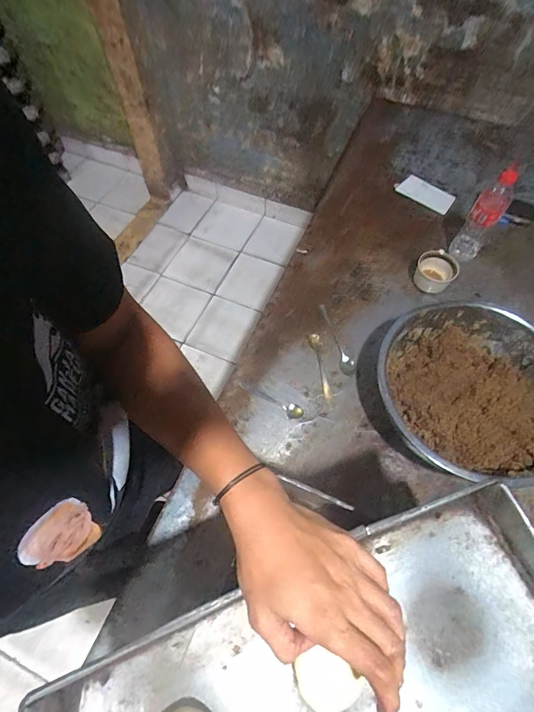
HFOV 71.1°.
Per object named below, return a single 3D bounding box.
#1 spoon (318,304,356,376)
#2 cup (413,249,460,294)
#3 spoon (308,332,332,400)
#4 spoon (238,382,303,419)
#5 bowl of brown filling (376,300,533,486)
[{"bbox_3d":[0.150,-0.040,0.839,0.030,0.019,0.189,-14,64,-9],"label":"spoon"},{"bbox_3d":[0.418,-0.213,0.914,0.095,0.063,0.106,36,67,16],"label":"cup"},{"bbox_3d":[0.114,0.021,0.800,0.025,0.014,0.148,-6,63,-4],"label":"spoon"},{"bbox_3d":[0.007,0.088,0.771,0.147,0.021,0.029,31,66,14],"label":"spoon"},{"bbox_3d":[0.384,0.062,0.709,0.347,0.103,0.322,1,62,-1],"label":"bowl of brown filling"}]

